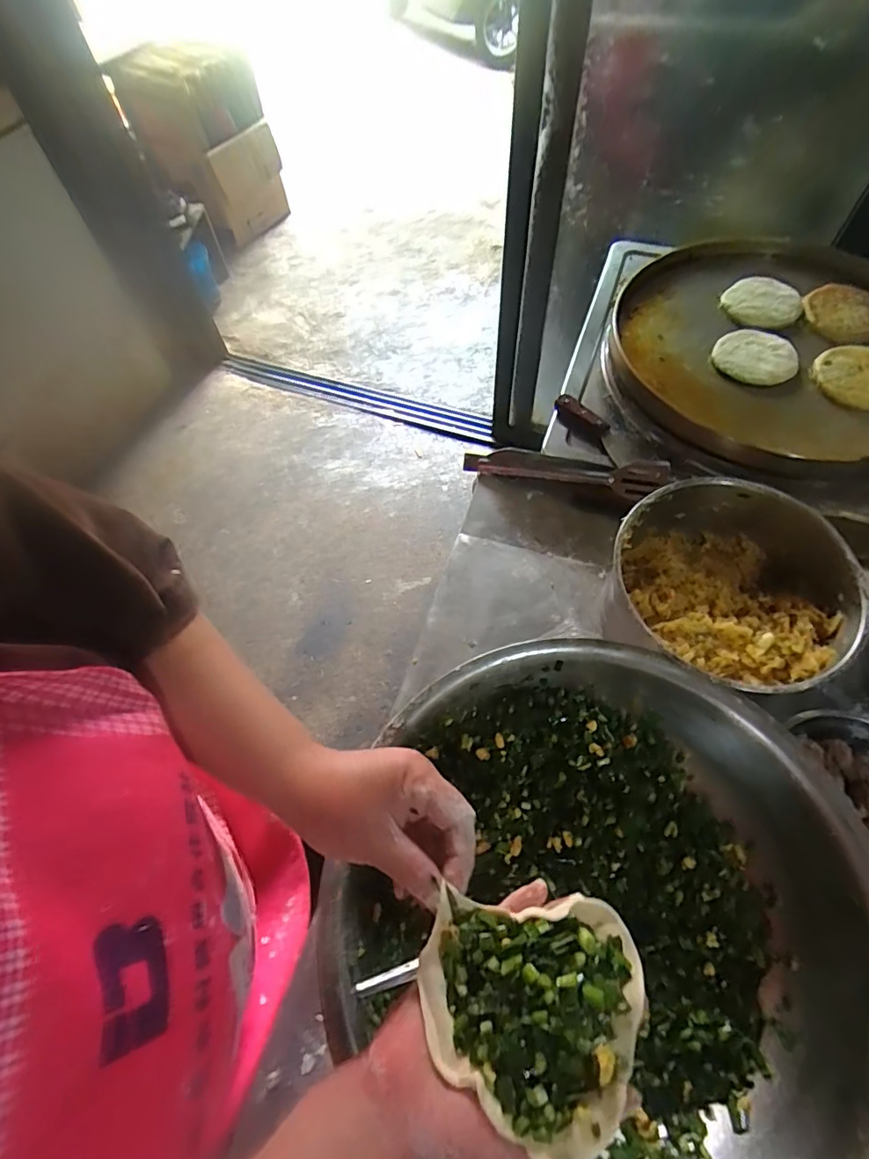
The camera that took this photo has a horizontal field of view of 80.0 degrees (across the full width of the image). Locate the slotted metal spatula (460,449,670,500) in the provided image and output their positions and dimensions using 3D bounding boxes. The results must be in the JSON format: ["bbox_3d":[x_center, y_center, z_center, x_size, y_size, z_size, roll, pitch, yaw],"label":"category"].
[{"bbox_3d":[0.157,-0.140,0.646,0.242,0.053,0.030,16,62,11],"label":"slotted metal spatula"}]

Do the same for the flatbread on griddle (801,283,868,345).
[{"bbox_3d":[0.675,-0.439,0.852,0.104,0.008,0.124,-25,70,2],"label":"flatbread on griddle"}]

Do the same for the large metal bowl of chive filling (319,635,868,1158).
[{"bbox_3d":[0.124,0.255,0.402,0.357,0.121,0.377,-1,60,2],"label":"large metal bowl of chive filling"}]

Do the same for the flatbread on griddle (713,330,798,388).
[{"bbox_3d":[0.506,-0.352,0.818,0.120,0.031,0.104,23,65,15],"label":"flatbread on griddle"}]

